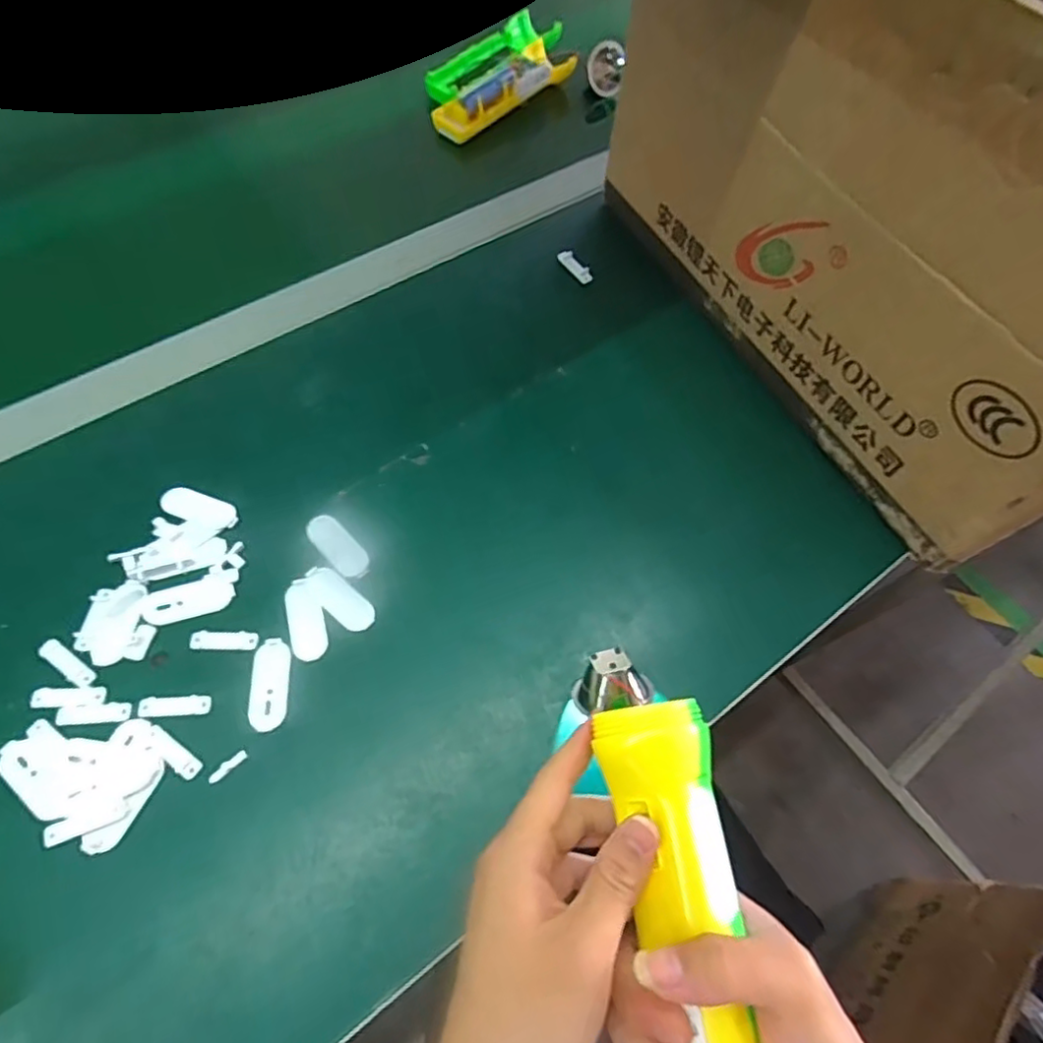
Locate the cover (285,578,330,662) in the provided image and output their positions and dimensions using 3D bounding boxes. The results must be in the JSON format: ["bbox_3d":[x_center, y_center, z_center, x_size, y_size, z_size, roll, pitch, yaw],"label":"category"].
[{"bbox_3d":[-0.128,0.058,0.362,0.020,0.006,0.048,-14,65,-11],"label":"cover"}]

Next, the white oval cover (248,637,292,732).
[{"bbox_3d":[-0.142,0.091,0.344,0.021,0.004,0.050,-2,63,-5],"label":"white oval cover"}]

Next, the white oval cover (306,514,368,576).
[{"bbox_3d":[-0.113,0.015,0.380,0.046,0.009,0.020,41,68,16],"label":"white oval cover"}]

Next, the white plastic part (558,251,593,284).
[{"bbox_3d":[0.044,-0.210,0.502,0.014,0.004,0.036,-28,68,-17],"label":"white plastic part"}]

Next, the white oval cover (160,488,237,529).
[{"bbox_3d":[-0.203,-0.008,0.384,0.048,0.007,0.020,20,63,7],"label":"white oval cover"}]

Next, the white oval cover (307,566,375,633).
[{"bbox_3d":[-0.110,0.046,0.368,0.050,0.005,0.020,36,66,14],"label":"white oval cover"}]

